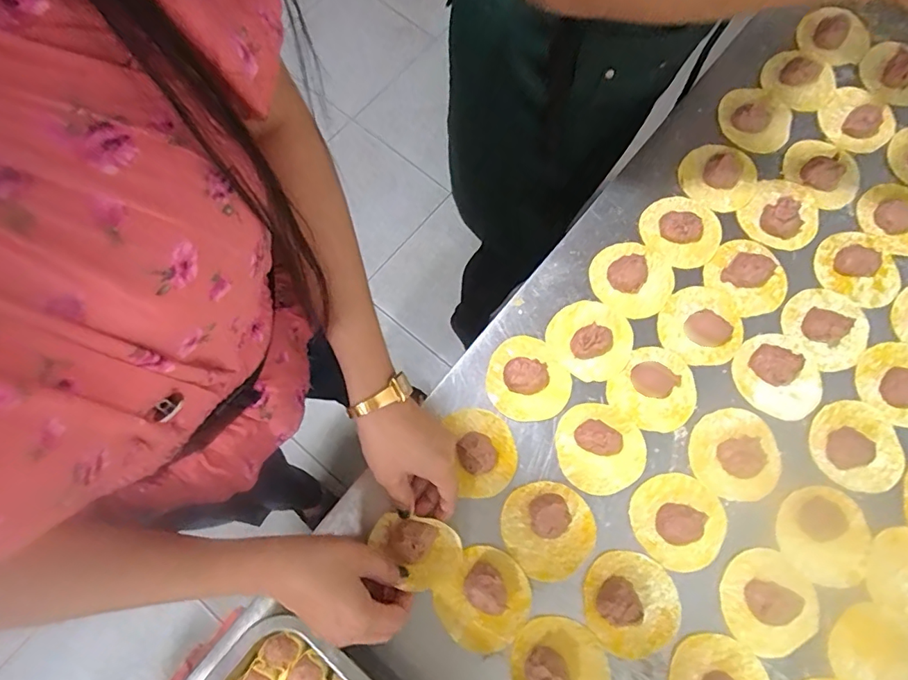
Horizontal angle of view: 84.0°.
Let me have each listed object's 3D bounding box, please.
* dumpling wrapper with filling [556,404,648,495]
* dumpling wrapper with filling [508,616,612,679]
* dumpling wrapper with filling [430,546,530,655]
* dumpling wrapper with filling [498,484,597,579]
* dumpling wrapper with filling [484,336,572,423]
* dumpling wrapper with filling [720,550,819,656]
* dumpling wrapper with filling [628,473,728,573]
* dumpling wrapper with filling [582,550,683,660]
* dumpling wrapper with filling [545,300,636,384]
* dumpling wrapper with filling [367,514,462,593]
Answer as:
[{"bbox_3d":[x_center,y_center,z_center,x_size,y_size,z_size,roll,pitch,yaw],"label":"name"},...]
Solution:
[{"bbox_3d":[0.137,0.099,0.462,0.080,0.022,0.079,0,74,0],"label":"dumpling wrapper with filling"},{"bbox_3d":[0.088,0.277,0.411,0.080,0.021,0.079,0,74,0],"label":"dumpling wrapper with filling"},{"bbox_3d":[0.026,0.225,0.432,0.073,0.023,0.079,0,74,0],"label":"dumpling wrapper with filling"},{"bbox_3d":[0.085,0.170,0.445,0.082,0.019,0.078,0,74,0],"label":"dumpling wrapper with filling"},{"bbox_3d":[0.070,0.039,0.484,0.075,0.022,0.081,0,74,0],"label":"dumpling wrapper with filling"},{"bbox_3d":[0.269,0.223,0.426,0.077,0.016,0.076,0,74,0],"label":"dumpling wrapper with filling"},{"bbox_3d":[0.201,0.160,0.445,0.077,0.027,0.080,0,74,0],"label":"dumpling wrapper with filling"},{"bbox_3d":[0.154,0.228,0.428,0.083,0.025,0.079,20,75,5],"label":"dumpling wrapper with filling"},{"bbox_3d":[0.136,-0.002,0.491,0.076,0.022,0.079,0,74,0],"label":"dumpling wrapper with filling"},{"bbox_3d":[-0.034,0.181,0.433,0.080,0.033,0.052,21,81,4],"label":"dumpling wrapper with filling"}]

